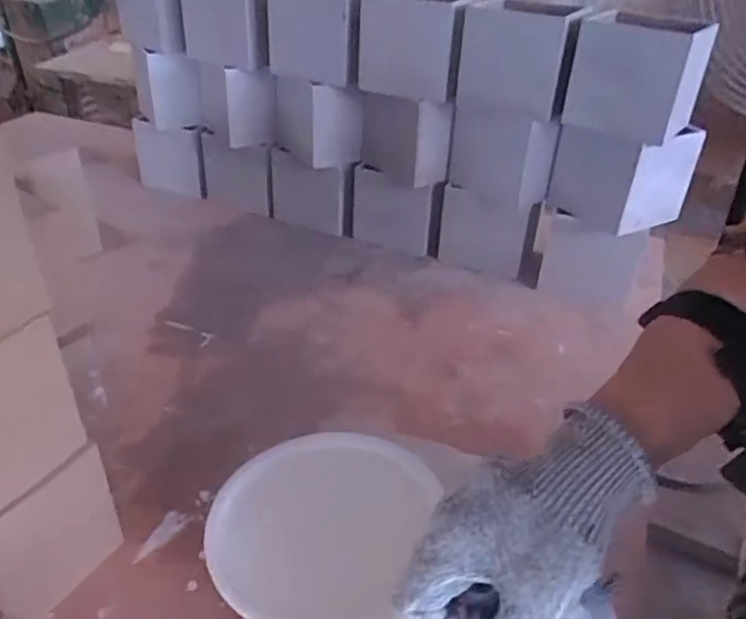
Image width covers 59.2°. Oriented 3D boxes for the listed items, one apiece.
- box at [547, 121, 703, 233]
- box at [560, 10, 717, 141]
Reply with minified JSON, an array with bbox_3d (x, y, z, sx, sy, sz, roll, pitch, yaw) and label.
[{"bbox_3d":[0.294,-0.163,0.777,0.134,0.107,0.103,-20,40,-28],"label":"box"},{"bbox_3d":[0.287,-0.256,0.710,0.120,0.115,0.109,20,39,25],"label":"box"}]

